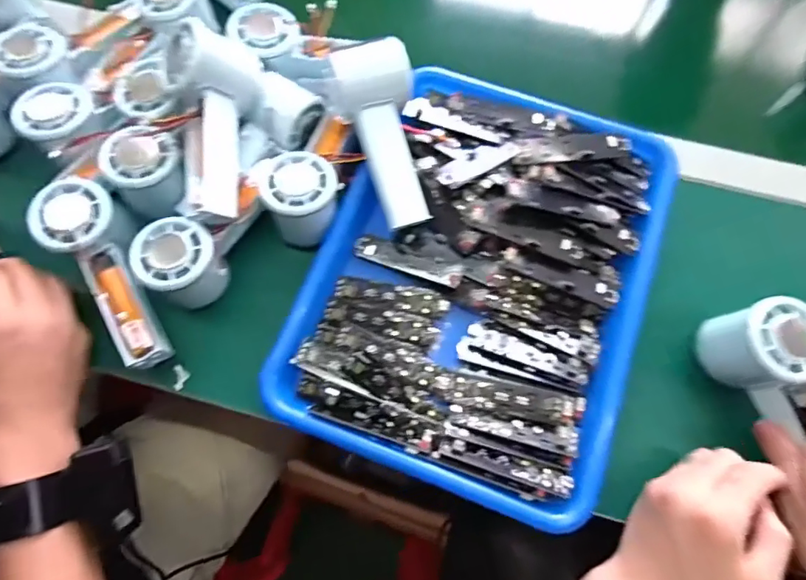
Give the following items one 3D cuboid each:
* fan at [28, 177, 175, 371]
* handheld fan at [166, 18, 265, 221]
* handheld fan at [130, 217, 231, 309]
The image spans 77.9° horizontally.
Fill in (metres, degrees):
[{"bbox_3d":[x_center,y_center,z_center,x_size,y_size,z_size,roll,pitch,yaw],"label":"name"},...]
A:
[{"bbox_3d":[-0.228,-0.011,0.383,0.059,0.047,0.156,-26,86,-10],"label":"fan"},{"bbox_3d":[-0.148,-0.126,0.384,0.062,0.056,0.147,-1,82,-1],"label":"handheld fan"},{"bbox_3d":[-0.170,-0.018,0.390,0.057,0.057,0.054,25,72,8],"label":"handheld fan"}]

